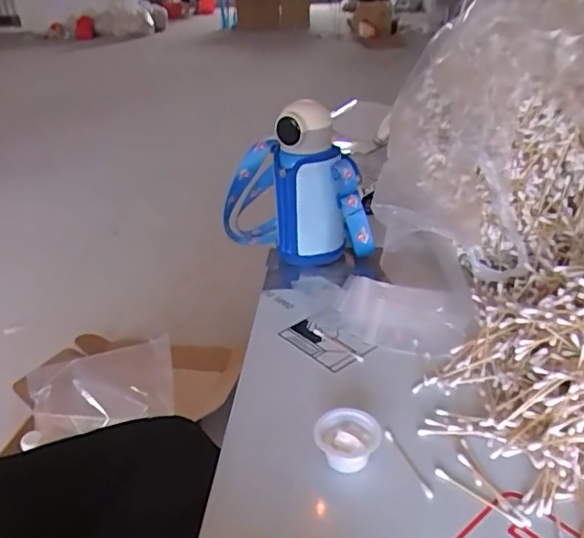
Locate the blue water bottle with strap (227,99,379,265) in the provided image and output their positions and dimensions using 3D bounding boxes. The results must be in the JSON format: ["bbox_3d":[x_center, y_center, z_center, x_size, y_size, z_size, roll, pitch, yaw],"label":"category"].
[{"bbox_3d":[0.003,-0.120,0.765,0.098,0.200,0.222,-25,36,-33],"label":"blue water bottle with strap"}]

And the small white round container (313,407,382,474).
[{"bbox_3d":[0.047,0.145,0.470,0.053,0.028,0.048,7,31,18],"label":"small white round container"}]

